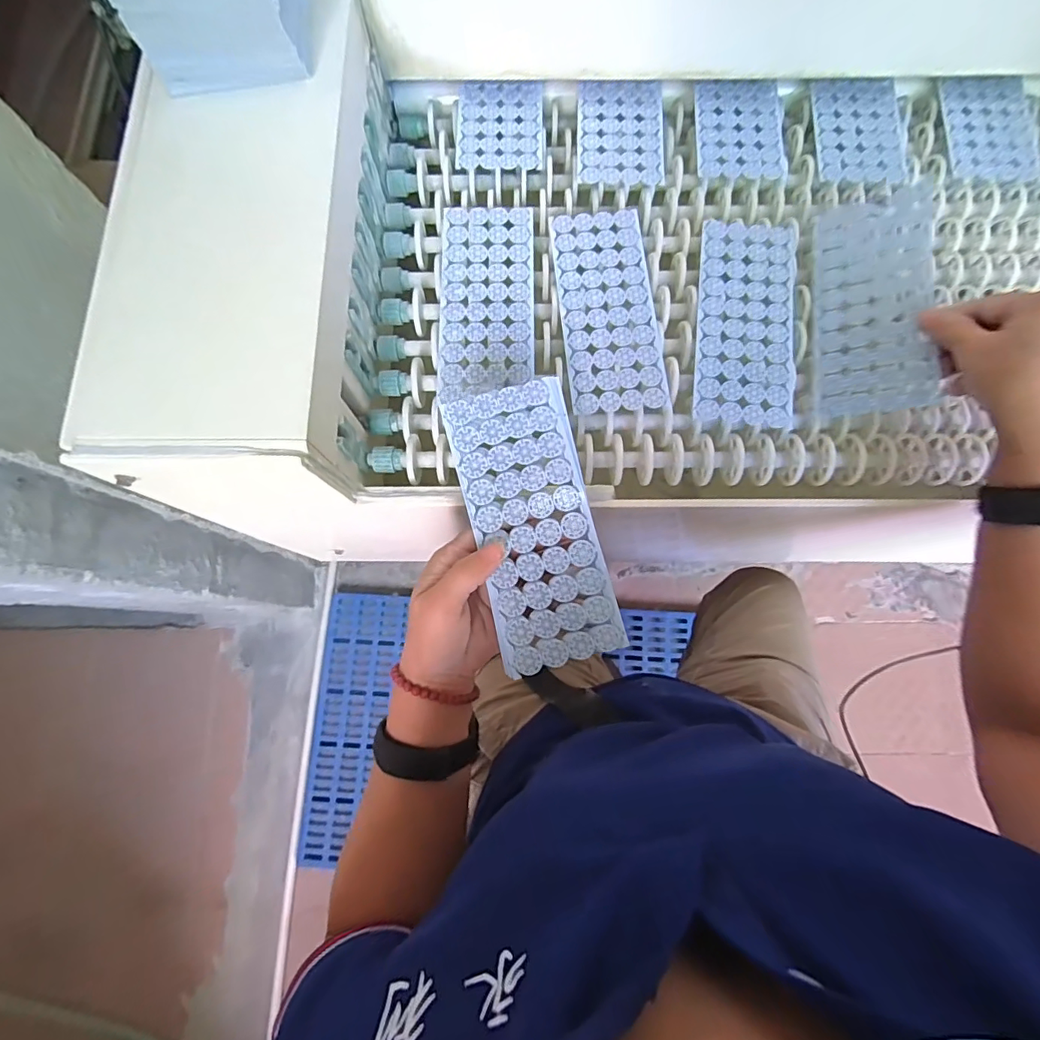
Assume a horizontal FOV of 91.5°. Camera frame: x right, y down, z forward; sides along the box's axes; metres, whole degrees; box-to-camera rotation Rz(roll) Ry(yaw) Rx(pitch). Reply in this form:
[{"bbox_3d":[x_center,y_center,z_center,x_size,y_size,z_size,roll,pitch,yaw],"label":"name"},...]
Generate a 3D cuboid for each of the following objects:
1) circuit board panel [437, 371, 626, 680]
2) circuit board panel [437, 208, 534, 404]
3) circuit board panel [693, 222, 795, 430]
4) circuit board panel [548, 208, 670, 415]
[{"bbox_3d":[0.009,0.001,0.342,0.081,0.004,0.188,-14,83,-3],"label":"circuit board panel"},{"bbox_3d":[-0.028,-0.188,0.430,0.079,0.004,0.181,0,77,0],"label":"circuit board panel"},{"bbox_3d":[0.190,-0.169,0.426,0.079,0.007,0.188,7,77,2],"label":"circuit board panel"},{"bbox_3d":[0.074,-0.181,0.428,0.078,0.004,0.187,-6,77,-1],"label":"circuit board panel"}]

